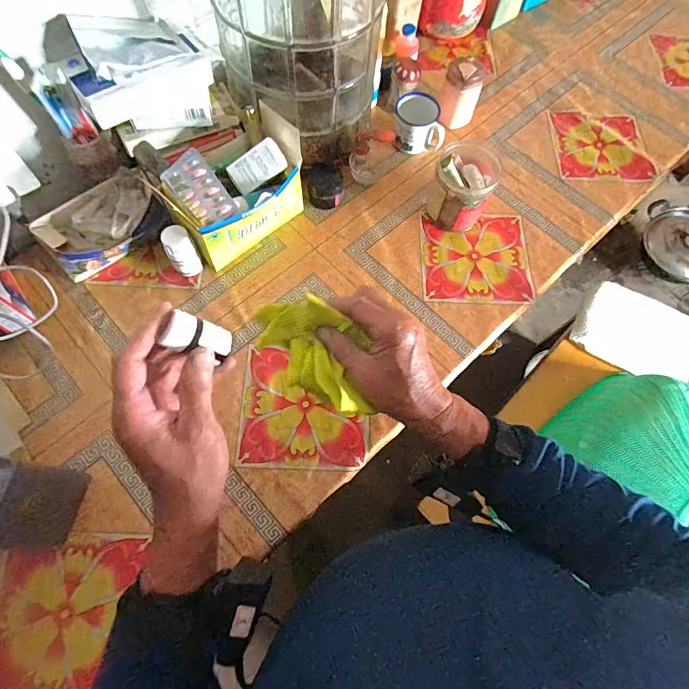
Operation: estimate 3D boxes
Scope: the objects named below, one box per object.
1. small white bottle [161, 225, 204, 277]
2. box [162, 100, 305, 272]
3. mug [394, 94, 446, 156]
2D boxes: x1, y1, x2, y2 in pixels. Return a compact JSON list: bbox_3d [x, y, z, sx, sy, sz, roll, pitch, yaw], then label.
[{"bbox_3d":[-0.215,-0.123,0.548,0.036,0.064,0.038,-25,72,-10],"label":"small white bottle"},{"bbox_3d":[-0.137,-0.199,0.546,0.171,0.127,0.098,-43,77,-16],"label":"box"},{"bbox_3d":[0.115,-0.339,0.642,0.072,0.063,0.060,0,69,-1],"label":"mug"}]

